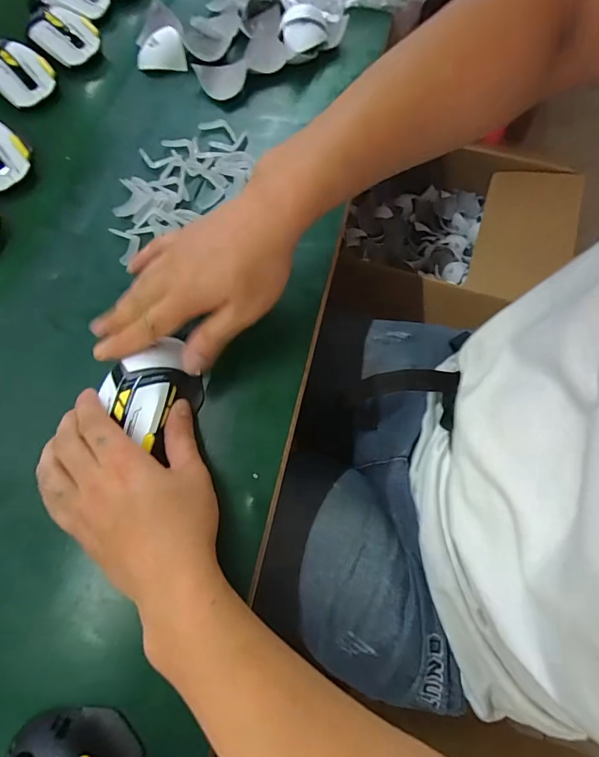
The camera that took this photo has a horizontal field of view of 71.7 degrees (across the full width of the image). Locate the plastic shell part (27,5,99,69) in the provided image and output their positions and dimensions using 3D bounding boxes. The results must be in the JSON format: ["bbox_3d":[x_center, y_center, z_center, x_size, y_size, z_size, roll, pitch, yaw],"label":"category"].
[{"bbox_3d":[-0.286,-0.420,0.507,0.077,0.016,0.057,29,90,-5],"label":"plastic shell part"}]

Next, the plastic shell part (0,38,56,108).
[{"bbox_3d":[-0.330,-0.357,0.484,0.080,0.020,0.064,38,83,-8],"label":"plastic shell part"}]

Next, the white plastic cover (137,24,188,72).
[{"bbox_3d":[-0.167,-0.393,0.497,0.057,0.033,0.034,-10,68,-4],"label":"white plastic cover"}]

